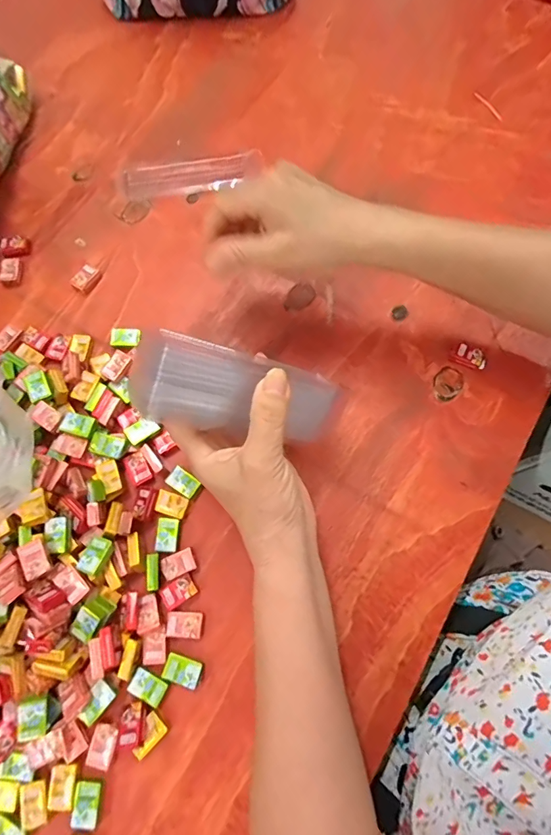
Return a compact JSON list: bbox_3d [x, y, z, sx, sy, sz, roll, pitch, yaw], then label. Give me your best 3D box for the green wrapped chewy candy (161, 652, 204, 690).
[{"bbox_3d":[-0.065,0.178,0.297,0.026,0.004,0.017,19,59,3],"label":"green wrapped chewy candy"}]

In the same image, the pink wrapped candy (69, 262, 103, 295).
[{"bbox_3d":[-0.179,-0.131,0.401,0.018,0.010,0.028,30,76,9],"label":"pink wrapped candy"}]

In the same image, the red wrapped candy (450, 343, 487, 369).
[{"bbox_3d":[0.170,-0.053,0.370,0.029,0.008,0.018,26,75,8],"label":"red wrapped candy"}]

